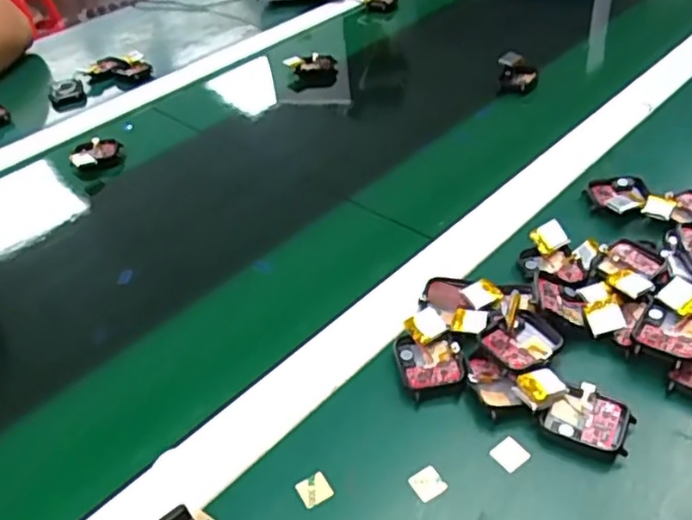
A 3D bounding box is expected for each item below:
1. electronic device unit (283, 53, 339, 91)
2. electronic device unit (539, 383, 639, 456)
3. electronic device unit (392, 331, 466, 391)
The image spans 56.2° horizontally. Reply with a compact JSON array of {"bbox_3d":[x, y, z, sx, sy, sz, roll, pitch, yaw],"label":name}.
[{"bbox_3d":[-0.039,-0.217,0.749,0.058,0.033,0.028,-6,40,1],"label":"electronic device unit"},{"bbox_3d":[0.130,0.087,0.351,0.044,0.014,0.037,15,44,24],"label":"electronic device unit"},{"bbox_3d":[0.050,0.062,0.390,0.039,0.014,0.040,-7,40,0],"label":"electronic device unit"}]

